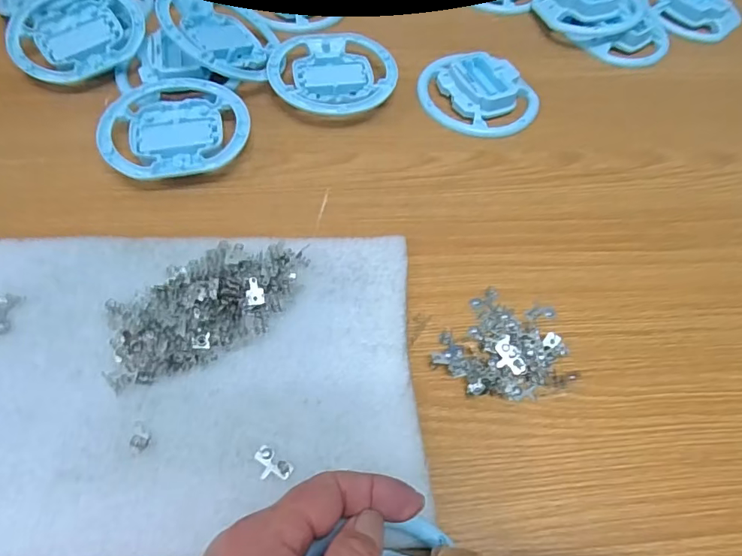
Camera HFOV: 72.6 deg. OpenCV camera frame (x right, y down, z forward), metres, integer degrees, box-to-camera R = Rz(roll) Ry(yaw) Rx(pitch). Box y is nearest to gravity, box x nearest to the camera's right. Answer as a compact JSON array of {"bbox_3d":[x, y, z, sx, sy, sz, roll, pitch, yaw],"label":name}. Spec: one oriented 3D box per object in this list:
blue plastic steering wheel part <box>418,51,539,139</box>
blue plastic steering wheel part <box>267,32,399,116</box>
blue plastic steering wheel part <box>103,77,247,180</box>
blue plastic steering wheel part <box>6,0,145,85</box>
[{"bbox_3d":[0.088,-0.157,0.428,0.097,0.020,0.085,39,61,20],"label":"blue plastic steering wheel part"},{"bbox_3d":[-0.032,-0.167,0.425,0.101,0.023,0.098,-3,56,-7],"label":"blue plastic steering wheel part"},{"bbox_3d":[-0.147,-0.113,0.381,0.101,0.023,0.098,2,56,-4],"label":"blue plastic steering wheel part"},{"bbox_3d":[-0.242,-0.205,0.415,0.100,0.017,0.105,-23,61,-19],"label":"blue plastic steering wheel part"}]

